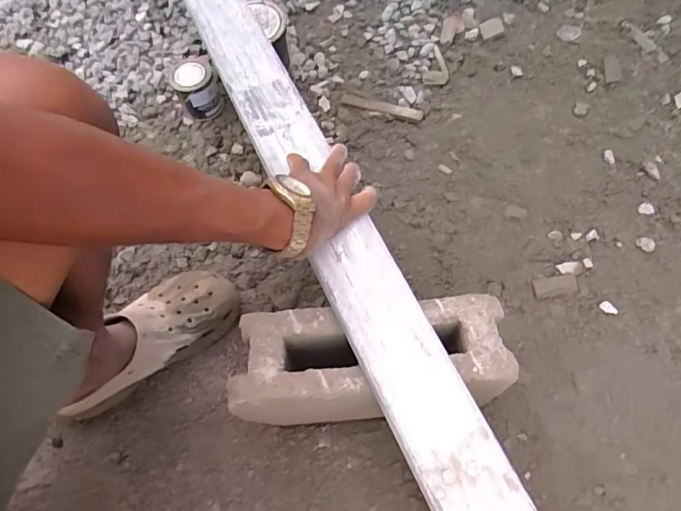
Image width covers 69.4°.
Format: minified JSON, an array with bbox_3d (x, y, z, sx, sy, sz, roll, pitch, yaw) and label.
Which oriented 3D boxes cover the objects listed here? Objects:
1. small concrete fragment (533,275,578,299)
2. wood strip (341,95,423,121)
[{"bbox_3d":[0.315,0.045,0.723,0.060,0.004,0.030,-12,61,8],"label":"small concrete fragment"},{"bbox_3d":[0.075,-0.268,0.884,0.146,0.008,0.023,11,61,4],"label":"wood strip"}]

